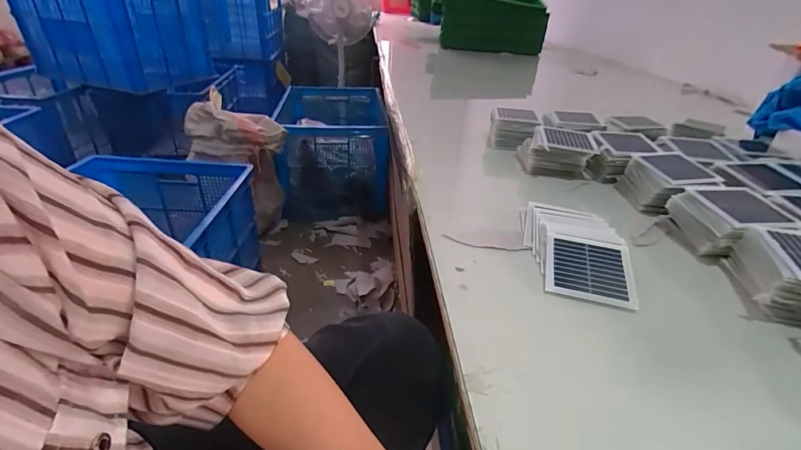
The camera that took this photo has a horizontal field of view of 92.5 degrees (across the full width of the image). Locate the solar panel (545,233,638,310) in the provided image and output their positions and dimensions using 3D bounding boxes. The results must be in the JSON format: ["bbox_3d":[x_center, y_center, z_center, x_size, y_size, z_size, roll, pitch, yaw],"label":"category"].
[{"bbox_3d":[0.222,0.051,0.453,0.095,0.006,0.094,9,45,14],"label":"solar panel"}]

